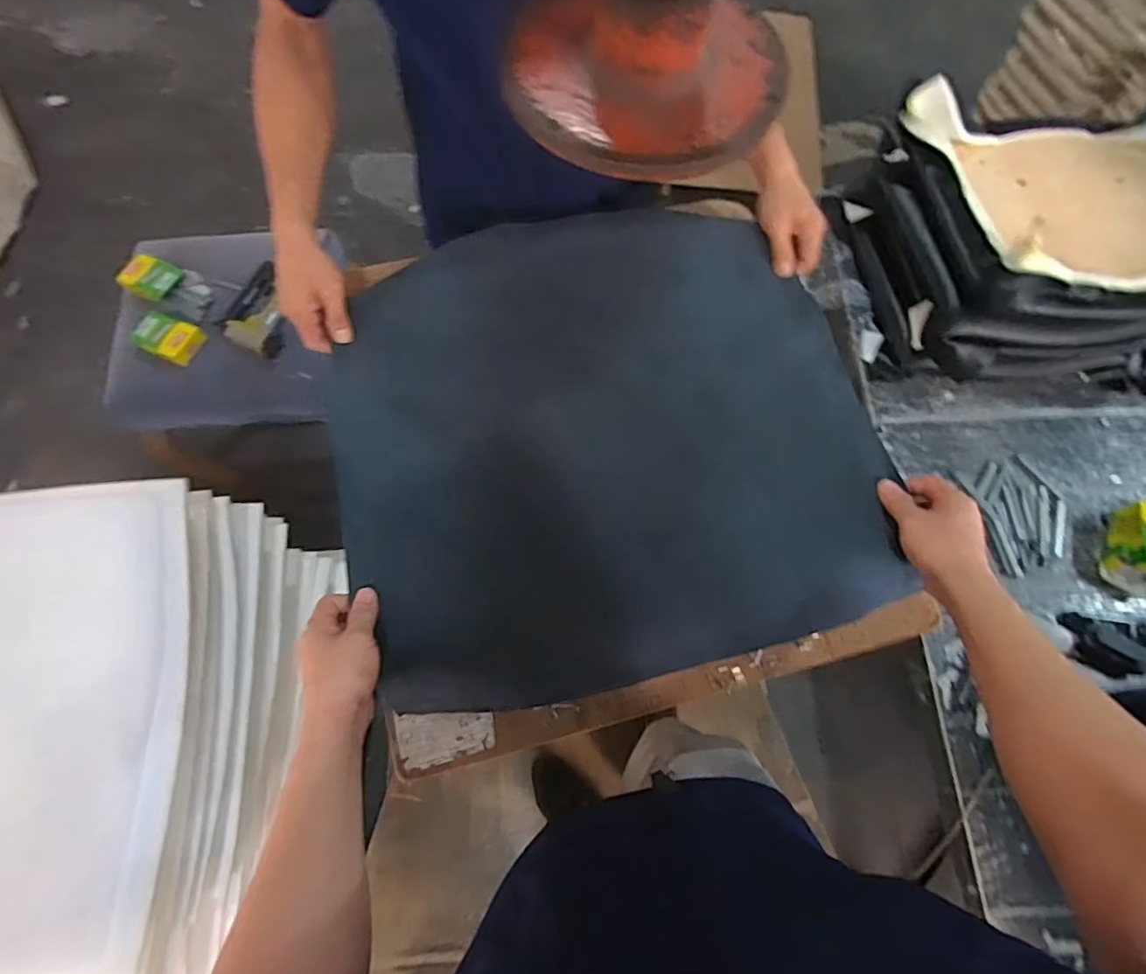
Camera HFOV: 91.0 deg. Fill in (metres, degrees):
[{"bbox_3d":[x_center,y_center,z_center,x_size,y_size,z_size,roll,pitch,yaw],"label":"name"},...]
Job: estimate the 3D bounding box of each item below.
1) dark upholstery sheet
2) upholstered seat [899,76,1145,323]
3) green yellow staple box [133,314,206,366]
[{"bbox_3d":[0.023,-0.085,0.645,0.556,0.092,0.584,-15,71,-8],"label":"dark upholstery sheet"},{"bbox_3d":[0.854,-0.484,0.945,0.503,0.112,0.417,-2,70,-3],"label":"upholstered seat"},{"bbox_3d":[-0.809,-0.298,1.122,0.111,0.040,0.084,19,70,4],"label":"green yellow staple box"}]

